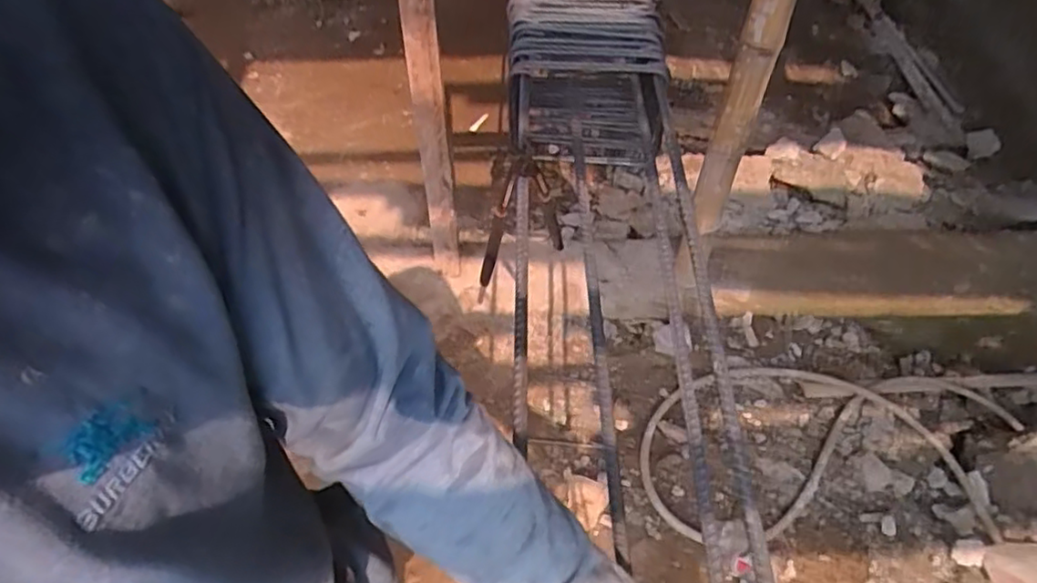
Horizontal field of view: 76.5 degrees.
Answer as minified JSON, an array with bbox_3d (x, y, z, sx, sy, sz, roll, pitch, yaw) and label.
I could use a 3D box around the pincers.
[{"bbox_3d":[0.002,-0.081,0.834,0.107,0.226,0.033,-21,56,-14],"label":"pincers"}]

